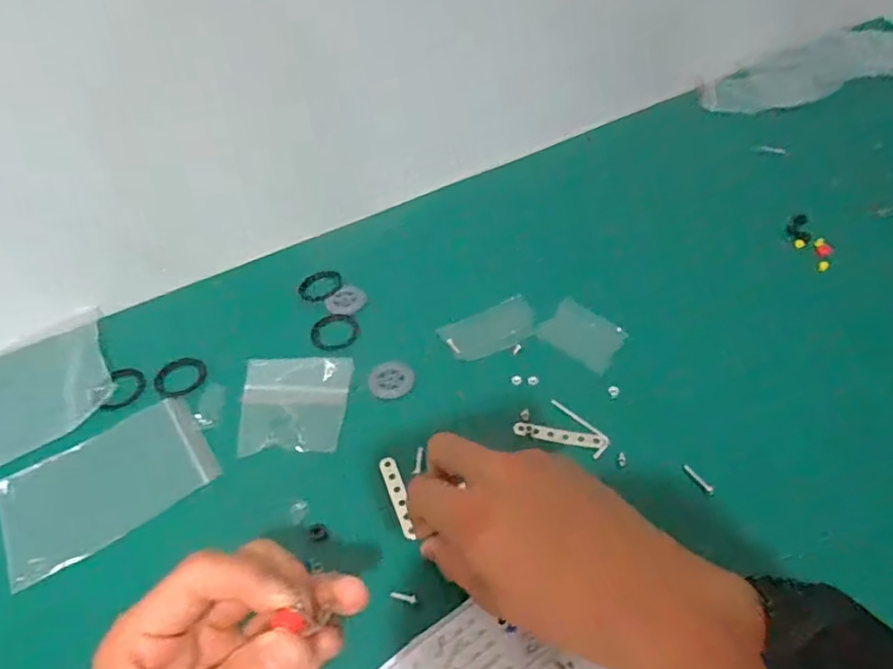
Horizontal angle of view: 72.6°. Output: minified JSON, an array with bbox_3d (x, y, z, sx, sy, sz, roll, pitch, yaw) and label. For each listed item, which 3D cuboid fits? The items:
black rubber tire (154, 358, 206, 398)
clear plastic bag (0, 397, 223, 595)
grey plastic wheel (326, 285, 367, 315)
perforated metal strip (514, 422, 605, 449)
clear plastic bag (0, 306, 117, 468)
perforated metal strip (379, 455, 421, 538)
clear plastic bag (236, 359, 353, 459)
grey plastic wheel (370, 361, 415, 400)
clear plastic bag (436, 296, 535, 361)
[{"bbox_3d":[-0.202,0.033,0.463,0.037,0.004,0.039,-3,48,3],"label":"black rubber tire"},{"bbox_3d":[-0.222,0.096,0.400,0.125,0.004,0.086,-30,52,-25],"label":"clear plastic bag"},{"bbox_3d":[-0.084,-0.029,0.508,0.032,0.004,0.028,-4,59,-12],"label":"grey plastic wheel"},{"bbox_3d":[0.075,0.067,0.404,0.058,0.004,0.010,9,50,13],"label":"perforated metal strip"},{"bbox_3d":[-0.333,0.050,0.445,0.162,0.009,0.117,-28,52,-18],"label":"clear plastic bag"},{"bbox_3d":[-0.030,0.103,0.383,0.011,0.004,0.059,-17,49,-9],"label":"perforated metal strip"},{"bbox_3d":[-0.108,0.047,0.434,0.076,0.007,0.088,-4,41,-2],"label":"clear plastic bag"},{"bbox_3d":[-0.040,0.032,0.443,0.032,0.004,0.032,-3,48,3],"label":"grey plastic wheel"},{"bbox_3d":[0.037,-0.005,0.469,0.076,0.004,0.043,-26,51,-17],"label":"clear plastic bag"}]

